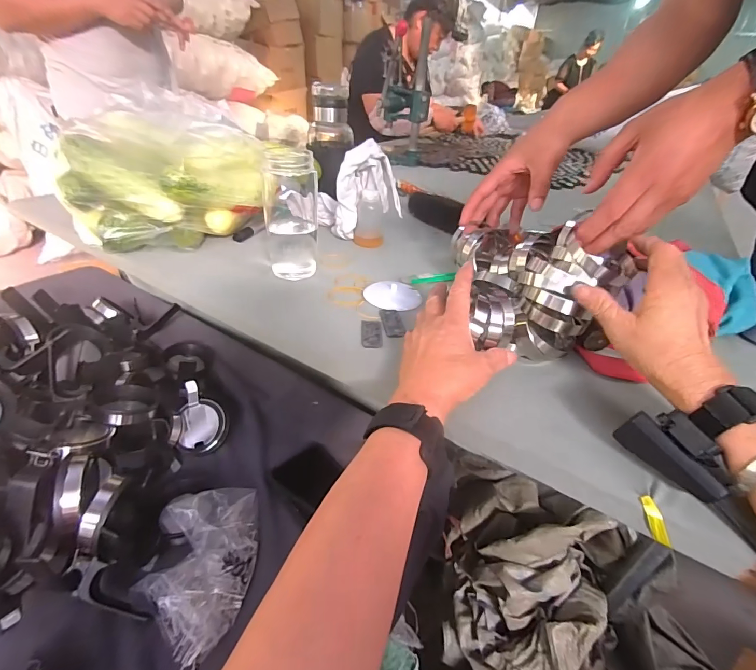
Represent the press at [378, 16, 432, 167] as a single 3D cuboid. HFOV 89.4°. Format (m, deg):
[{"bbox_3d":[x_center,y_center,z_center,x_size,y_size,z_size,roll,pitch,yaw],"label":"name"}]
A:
[{"bbox_3d":[0.072,-0.716,1.148,0.148,0.348,0.113,22,38,23],"label":"press"}]

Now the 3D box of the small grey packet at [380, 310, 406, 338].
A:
[{"bbox_3d":[0.018,-0.015,0.455,0.024,0.005,0.053,-3,35,-10],"label":"small grey packet"}]

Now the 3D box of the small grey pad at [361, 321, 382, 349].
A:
[{"bbox_3d":[-0.007,-0.003,0.436,0.024,0.006,0.054,2,35,-3],"label":"small grey pad"}]

